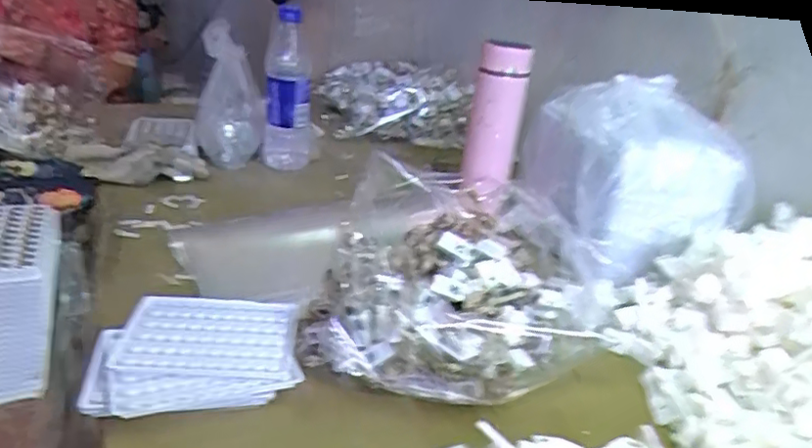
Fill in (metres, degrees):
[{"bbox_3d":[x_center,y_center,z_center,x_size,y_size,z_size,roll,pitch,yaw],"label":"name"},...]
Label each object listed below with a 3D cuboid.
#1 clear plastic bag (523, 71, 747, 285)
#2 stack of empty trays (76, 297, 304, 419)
[{"bbox_3d":[0.250,-0.065,0.710,0.166,0.168,0.238,1,24,-11],"label":"clear plastic bag"},{"bbox_3d":[-0.162,0.098,0.482,0.148,0.027,0.115,-3,25,-18],"label":"stack of empty trays"}]

